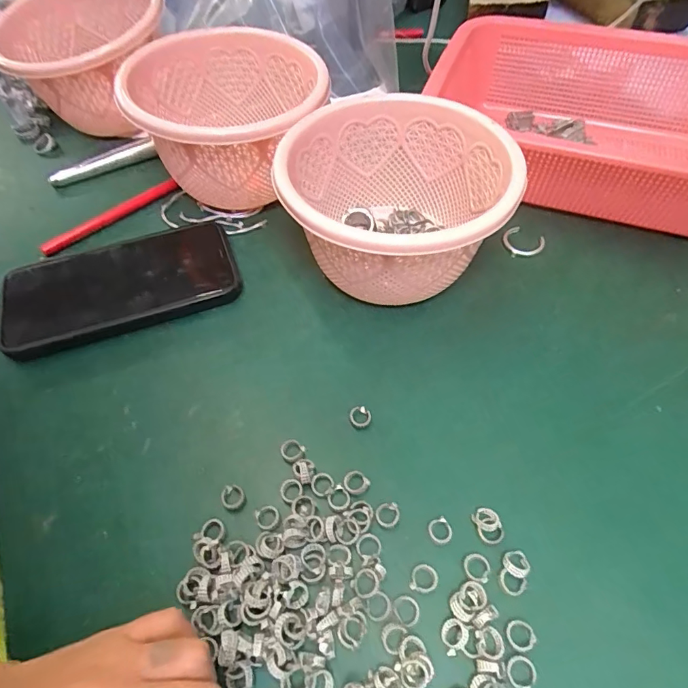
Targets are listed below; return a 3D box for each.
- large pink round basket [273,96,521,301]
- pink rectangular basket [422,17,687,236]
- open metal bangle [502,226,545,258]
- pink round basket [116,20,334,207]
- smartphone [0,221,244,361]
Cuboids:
[{"bbox_3d":[0.034,-0.086,0.317,0.142,0.091,0.144,-2,55,2],"label":"large pink round basket"},{"bbox_3d":[0.209,-0.181,0.386,0.263,0.082,0.184,13,57,12],"label":"pink rectangular basket"},{"bbox_3d":[0.138,-0.078,0.361,0.029,0.004,0.031,-2,55,2],"label":"open metal bangle"},{"bbox_3d":[-0.083,-0.172,0.369,0.141,0.090,0.138,-2,55,2],"label":"pink round basket"},{"bbox_3d":[-0.159,-0.043,0.332,0.159,0.012,0.079,-18,60,-12],"label":"smartphone"}]

